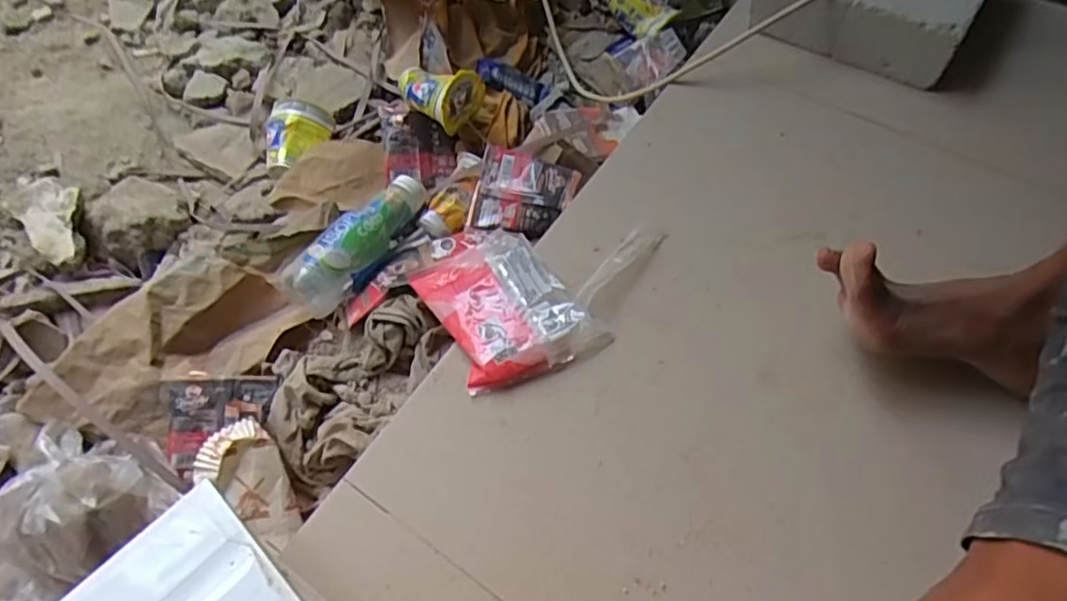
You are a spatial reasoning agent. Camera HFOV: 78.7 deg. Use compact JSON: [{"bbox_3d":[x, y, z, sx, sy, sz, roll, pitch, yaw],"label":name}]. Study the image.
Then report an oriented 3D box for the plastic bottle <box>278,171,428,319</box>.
[{"bbox_3d":[-0.181,-0.067,0.685,0.052,0.051,0.189,30,66,20],"label":"plastic bottle"}]

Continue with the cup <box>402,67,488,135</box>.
[{"bbox_3d":[-0.112,-0.249,0.765,0.087,0.067,0.074,29,65,19],"label":"cup"}]

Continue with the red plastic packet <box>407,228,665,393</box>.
[{"bbox_3d":[0.014,-0.019,0.618,0.221,0.026,0.157,-27,61,-11],"label":"red plastic packet"}]

